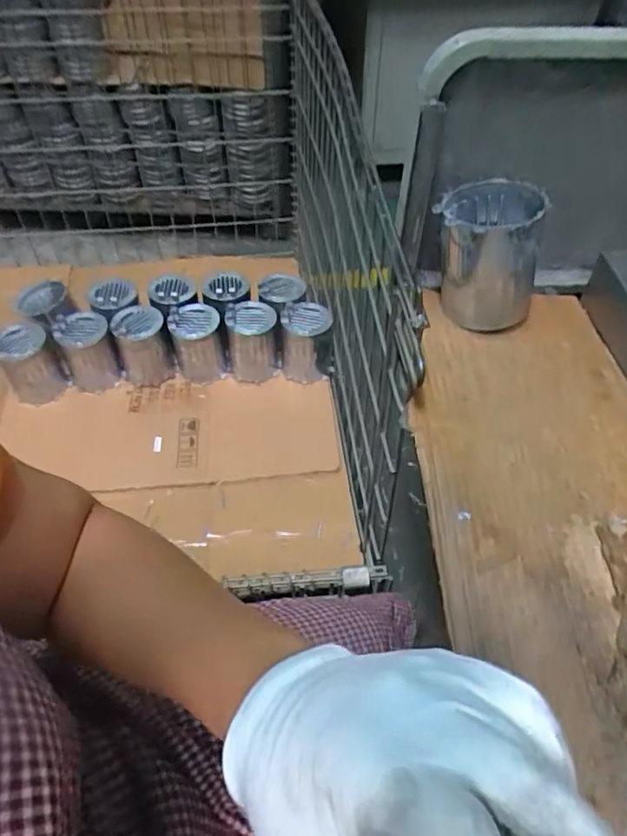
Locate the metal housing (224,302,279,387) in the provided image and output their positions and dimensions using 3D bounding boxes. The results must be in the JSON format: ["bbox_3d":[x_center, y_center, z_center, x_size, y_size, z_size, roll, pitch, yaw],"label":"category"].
[{"bbox_3d":[-0.108,-0.131,1.055,0.088,0.125,0.095,-7,52,-6],"label":"metal housing"}]

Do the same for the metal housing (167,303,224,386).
[{"bbox_3d":[-0.205,-0.128,1.055,0.088,0.126,0.086,-10,52,-8],"label":"metal housing"}]

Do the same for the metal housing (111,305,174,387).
[{"bbox_3d":[-0.302,-0.127,1.039,0.092,0.116,0.093,-18,54,-14],"label":"metal housing"}]

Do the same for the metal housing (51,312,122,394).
[{"bbox_3d":[-0.392,-0.113,1.025,0.084,0.113,0.088,0,51,0],"label":"metal housing"}]

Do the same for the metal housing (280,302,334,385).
[{"bbox_3d":[-0.012,-0.131,1.063,0.094,0.125,0.095,-2,51,-2],"label":"metal housing"}]

